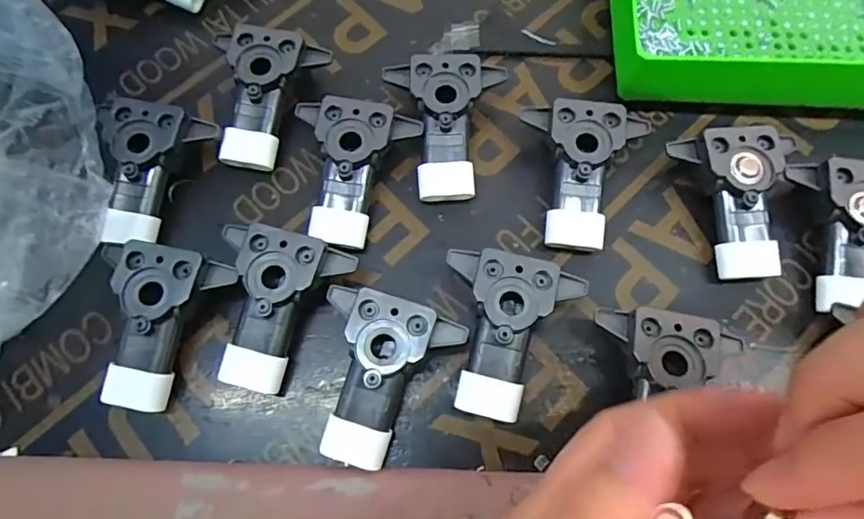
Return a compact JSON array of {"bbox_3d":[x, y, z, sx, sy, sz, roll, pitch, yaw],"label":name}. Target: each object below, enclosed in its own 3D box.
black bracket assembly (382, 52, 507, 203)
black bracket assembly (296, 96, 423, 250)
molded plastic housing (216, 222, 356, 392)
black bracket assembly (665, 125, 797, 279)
[{"bbox_3d":[0.009,-0.061,0.246,0.053,0.026,0.066,-5,72,-1],"label":"black bracket assembly"},{"bbox_3d":[-0.034,-0.039,0.234,0.050,0.021,0.065,5,72,2],"label":"black bracket assembly"},{"bbox_3d":[-0.065,0.022,0.215,0.049,0.020,0.063,15,72,5],"label":"molded plastic housing"},{"bbox_3d":[0.137,-0.025,0.232,0.044,0.024,0.065,-10,72,-3],"label":"black bracket assembly"}]

